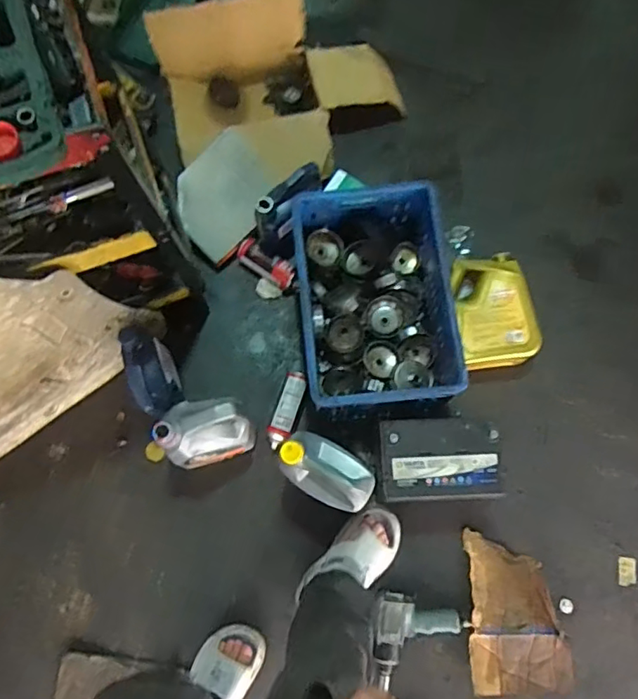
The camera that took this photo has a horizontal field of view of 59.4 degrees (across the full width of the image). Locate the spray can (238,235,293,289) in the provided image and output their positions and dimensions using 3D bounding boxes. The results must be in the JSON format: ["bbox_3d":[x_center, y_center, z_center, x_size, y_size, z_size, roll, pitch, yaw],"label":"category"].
[{"bbox_3d":[-0.133,-0.219,1.427,0.160,0.058,0.063,35,79,7],"label":"spray can"}]

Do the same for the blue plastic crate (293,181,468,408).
[{"bbox_3d":[0.118,-0.121,1.286,0.317,0.207,0.505,-5,75,-1],"label":"blue plastic crate"}]

